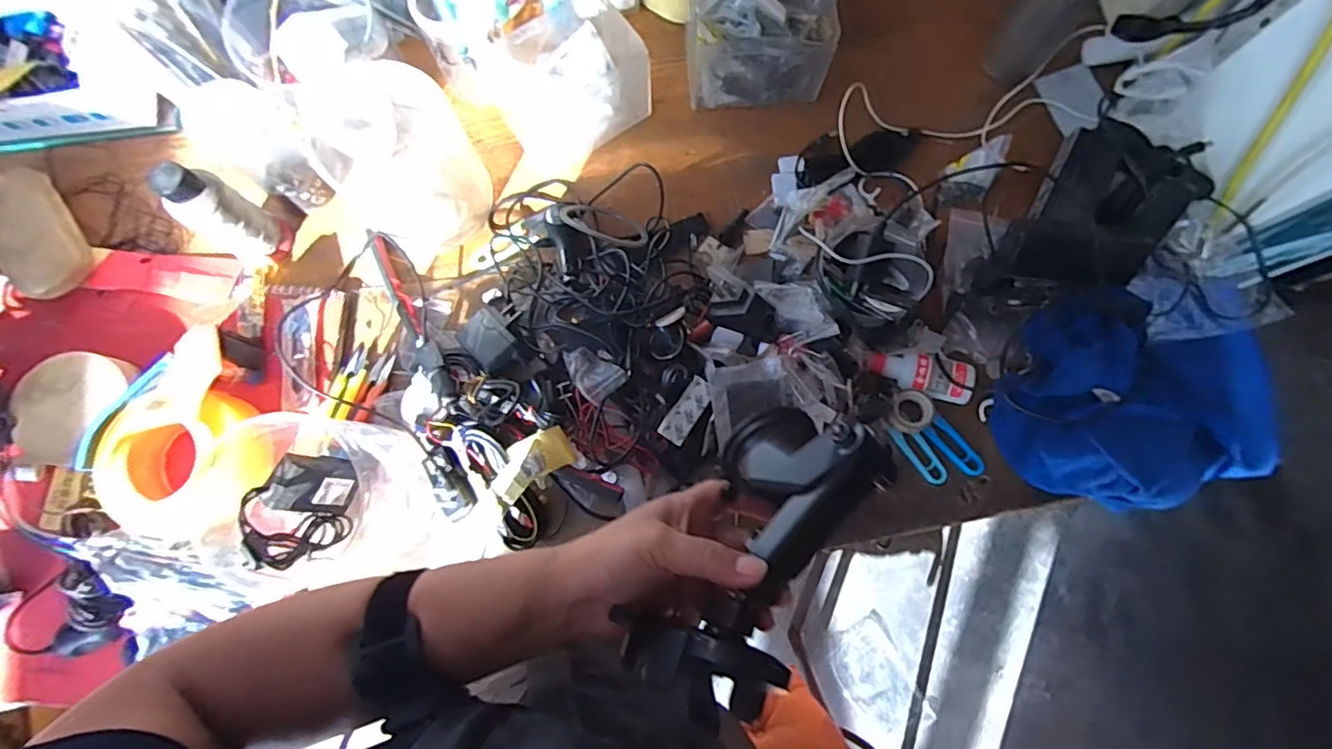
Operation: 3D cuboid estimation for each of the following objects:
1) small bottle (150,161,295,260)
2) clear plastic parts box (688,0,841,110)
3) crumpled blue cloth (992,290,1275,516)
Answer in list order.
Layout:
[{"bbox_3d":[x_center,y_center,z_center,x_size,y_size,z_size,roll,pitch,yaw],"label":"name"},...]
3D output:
[{"bbox_3d":[-0.401,-0.146,0.543,0.040,0.110,0.050,19,78,3],"label":"small bottle"},{"bbox_3d":[0.093,-0.348,0.607,0.141,0.081,0.114,2,78,0],"label":"clear plastic parts box"},{"bbox_3d":[0.418,0.028,0.534,0.229,0.063,0.187,20,78,3],"label":"crumpled blue cloth"}]

